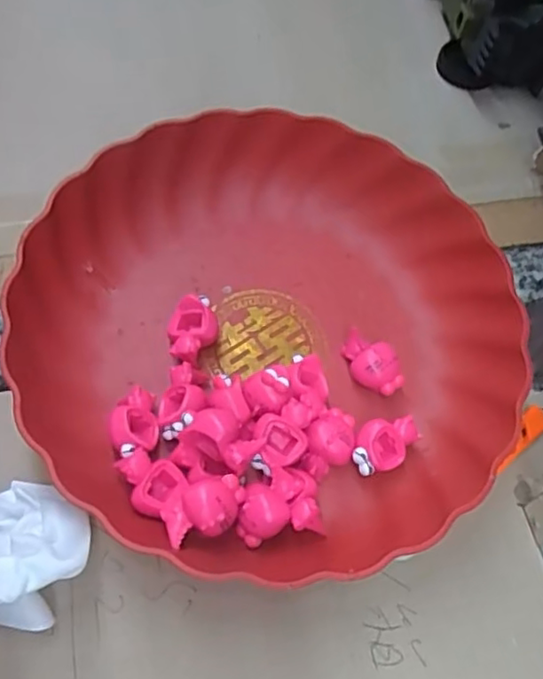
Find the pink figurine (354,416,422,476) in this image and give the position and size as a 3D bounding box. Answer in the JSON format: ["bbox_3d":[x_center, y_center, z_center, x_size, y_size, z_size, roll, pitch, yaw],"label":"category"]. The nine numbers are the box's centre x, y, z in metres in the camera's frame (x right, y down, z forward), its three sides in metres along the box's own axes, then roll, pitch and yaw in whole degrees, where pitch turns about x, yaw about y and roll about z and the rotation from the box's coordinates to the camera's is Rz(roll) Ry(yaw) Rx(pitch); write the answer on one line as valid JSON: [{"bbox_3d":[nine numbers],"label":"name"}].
[{"bbox_3d":[0.057,0.053,0.322,0.035,0.014,0.022,-14,63,-14],"label":"pink figurine"}]

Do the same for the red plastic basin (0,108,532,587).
[{"bbox_3d":[0.002,-0.005,0.328,0.241,0.056,0.236,-11,62,-12],"label":"red plastic basin"}]

